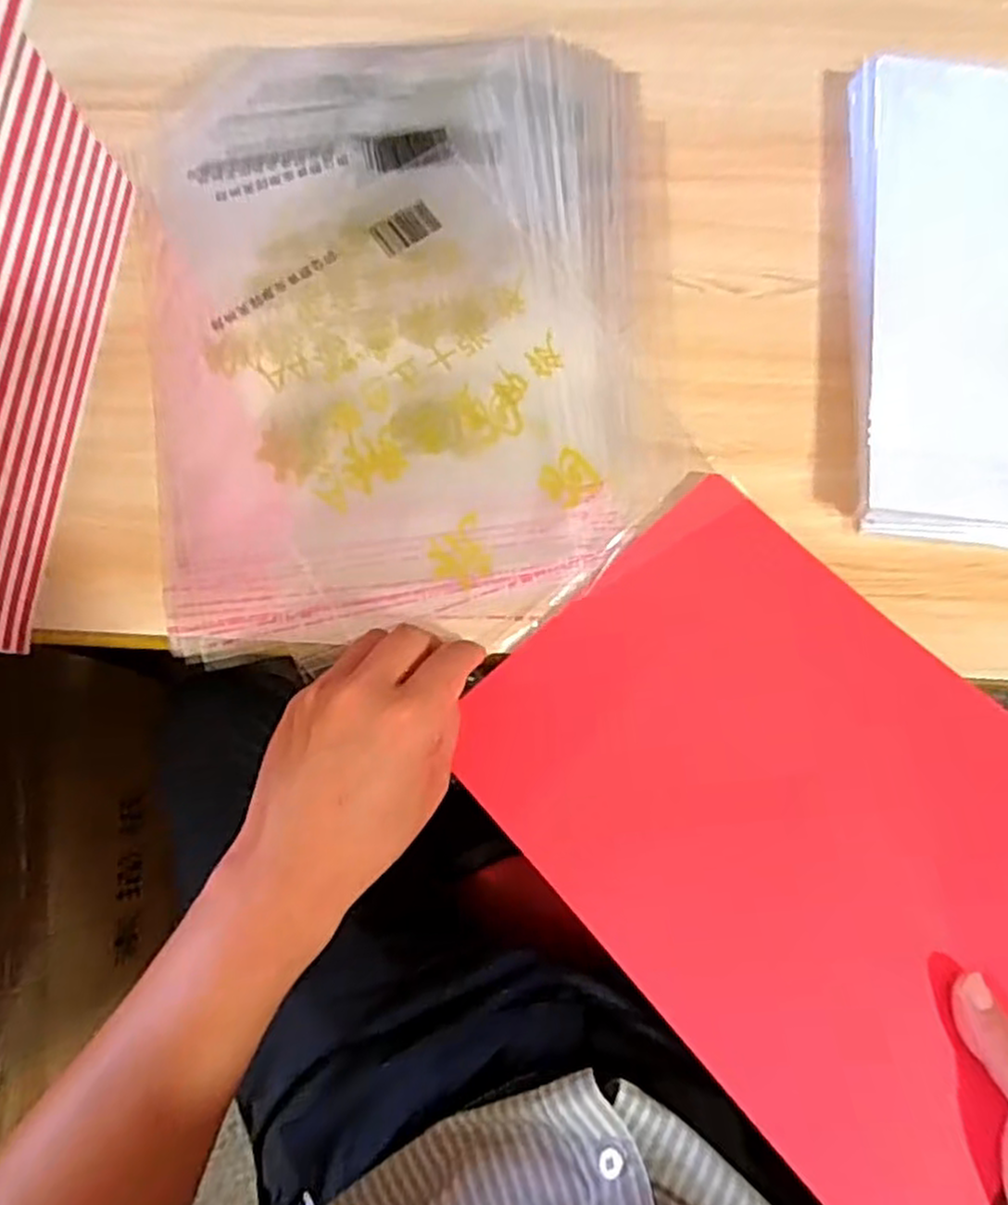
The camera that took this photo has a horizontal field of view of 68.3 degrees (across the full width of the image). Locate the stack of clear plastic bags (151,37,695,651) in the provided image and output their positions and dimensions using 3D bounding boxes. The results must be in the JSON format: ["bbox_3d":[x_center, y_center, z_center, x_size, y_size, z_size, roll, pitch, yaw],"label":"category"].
[{"bbox_3d":[-0.054,-0.174,0.440,0.295,0.013,0.395,-4,75,-2],"label":"stack of clear plastic bags"}]

